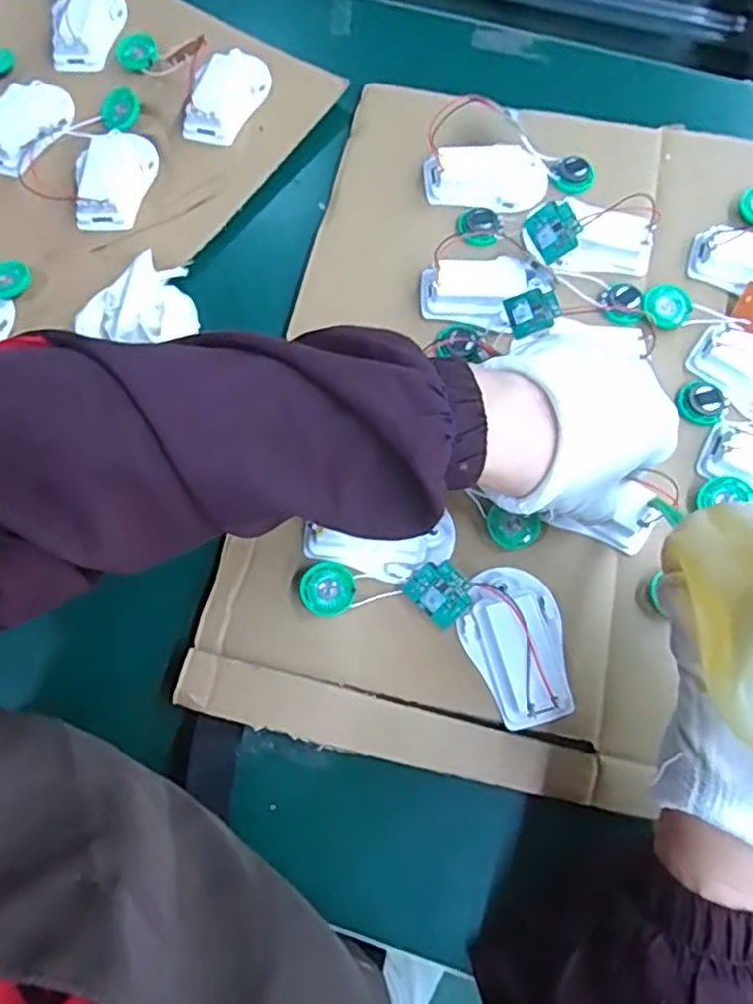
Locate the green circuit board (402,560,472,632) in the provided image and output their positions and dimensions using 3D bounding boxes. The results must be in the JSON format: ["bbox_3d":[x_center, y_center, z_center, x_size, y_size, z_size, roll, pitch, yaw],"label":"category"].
[{"bbox_3d":[0.034,0.048,0.363,0.029,0.004,0.032,-45,85,10],"label":"green circuit board"}]

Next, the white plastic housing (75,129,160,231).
[{"bbox_3d":[-0.174,-0.218,0.458,0.049,0.017,0.076,0,75,-2],"label":"white plastic housing"}]

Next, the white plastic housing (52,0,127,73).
[{"bbox_3d":[-0.211,-0.346,0.501,0.042,0.017,0.069,11,75,1],"label":"white plastic housing"}]

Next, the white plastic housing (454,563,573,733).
[{"bbox_3d":[0.075,0.072,0.355,0.053,0.018,0.079,-23,77,-8],"label":"white plastic housing"}]

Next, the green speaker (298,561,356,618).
[{"bbox_3d":[-0.026,0.047,0.367,0.029,0.007,0.028,1,75,-2],"label":"green speaker"}]

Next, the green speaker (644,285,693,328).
[{"bbox_3d":[0.179,-0.120,0.425,0.029,0.004,0.026,3,89,4],"label":"green speaker"}]

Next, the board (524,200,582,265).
[{"bbox_3d":[0.108,-0.164,0.419,0.028,0.004,0.031,-28,91,34],"label":"board"}]

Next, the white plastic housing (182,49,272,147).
[{"bbox_3d":[-0.104,-0.284,0.482,0.045,0.016,0.072,19,75,3],"label":"white plastic housing"}]

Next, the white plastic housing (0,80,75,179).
[{"bbox_3d":[-0.242,-0.262,0.477,0.052,0.016,0.076,16,75,2],"label":"white plastic housing"}]

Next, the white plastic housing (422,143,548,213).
[{"bbox_3d":[0.073,-0.214,0.455,0.080,0.017,0.040,-4,75,-3],"label":"white plastic housing"}]

